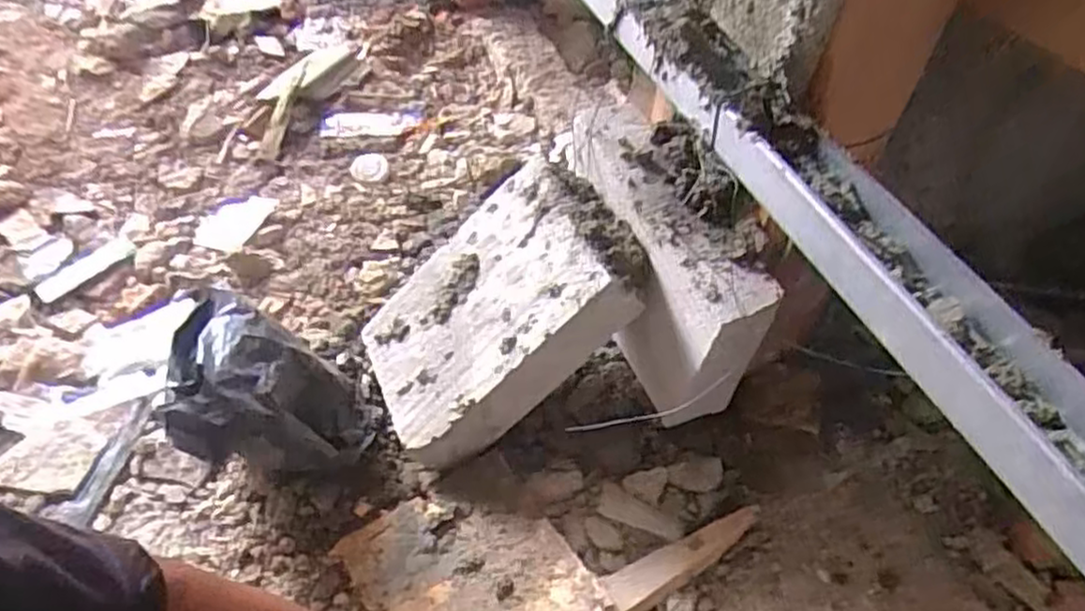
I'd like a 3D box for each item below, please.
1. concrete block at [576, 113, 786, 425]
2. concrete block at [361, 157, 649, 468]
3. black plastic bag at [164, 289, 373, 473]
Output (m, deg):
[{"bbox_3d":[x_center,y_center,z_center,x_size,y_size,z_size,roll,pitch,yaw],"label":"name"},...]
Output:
[{"bbox_3d":[0.113,-0.037,0.780,0.093,0.229,0.300,-16,52,-17],"label":"concrete block"},{"bbox_3d":[-0.048,0.005,0.782,0.318,0.072,0.203,-43,53,14],"label":"concrete block"},{"bbox_3d":[-0.271,0.097,0.717,0.165,0.188,0.154,-25,55,-24],"label":"black plastic bag"}]

